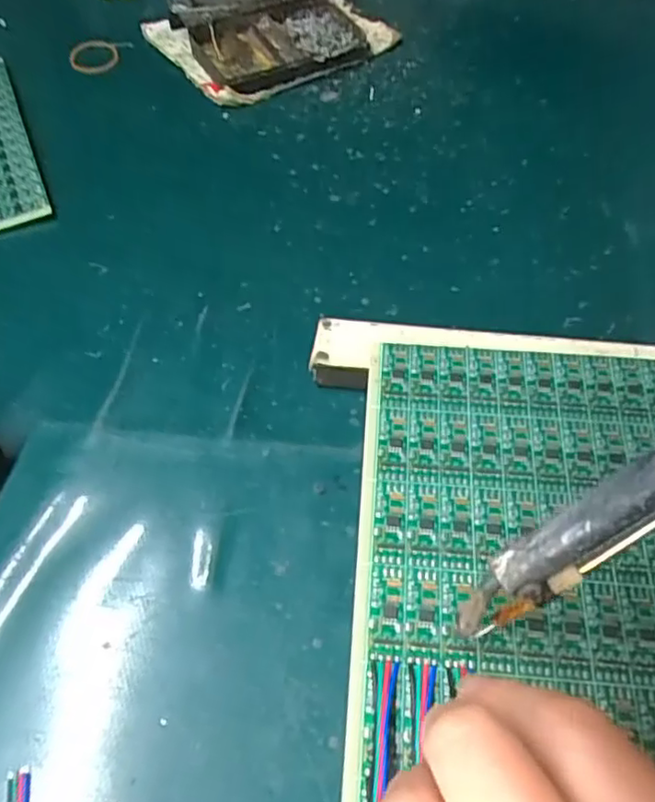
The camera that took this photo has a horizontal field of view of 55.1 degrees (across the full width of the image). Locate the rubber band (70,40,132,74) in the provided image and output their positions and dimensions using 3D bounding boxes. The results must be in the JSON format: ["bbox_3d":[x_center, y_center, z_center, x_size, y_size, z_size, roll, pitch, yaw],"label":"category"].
[{"bbox_3d":[-0.159,-0.242,0.442,0.041,0.007,0.037,-6,56,-5],"label":"rubber band"}]

